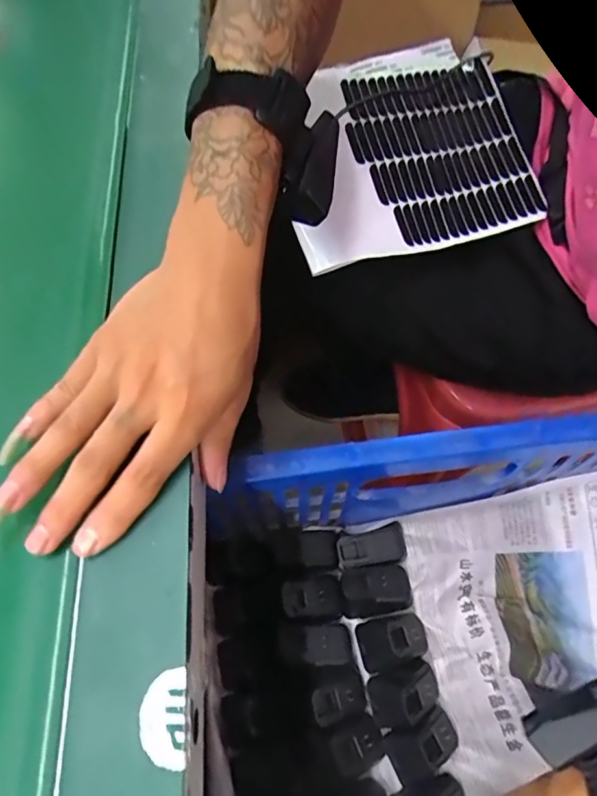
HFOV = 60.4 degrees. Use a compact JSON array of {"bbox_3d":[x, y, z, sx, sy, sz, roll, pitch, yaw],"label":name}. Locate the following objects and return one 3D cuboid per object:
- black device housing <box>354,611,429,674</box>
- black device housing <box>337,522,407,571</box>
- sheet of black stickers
[{"bbox_3d":[0.088,0.224,0.482,0.067,0.037,0.047,-19,67,-8],"label":"black device housing"},{"bbox_3d":[0.074,0.152,0.518,0.068,0.024,0.035,-15,67,-6],"label":"black device housing"},{"bbox_3d":[0.087,-0.216,0.439,0.219,0.015,0.184,-15,83,-14],"label":"sheet of black stickers"}]

